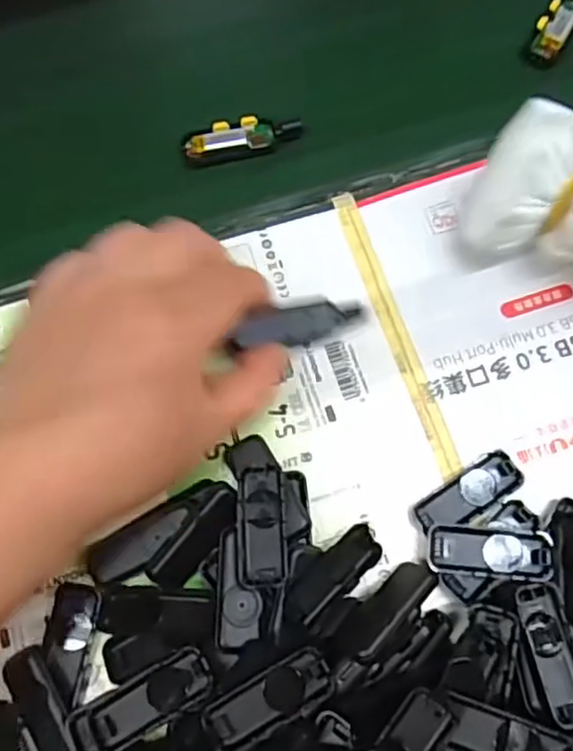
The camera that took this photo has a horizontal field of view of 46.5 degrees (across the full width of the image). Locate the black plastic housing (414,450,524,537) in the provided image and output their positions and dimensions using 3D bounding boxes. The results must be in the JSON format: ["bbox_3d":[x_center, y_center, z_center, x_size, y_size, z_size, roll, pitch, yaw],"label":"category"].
[{"bbox_3d":[0.073,0.049,0.270,0.046,0.007,0.017,-33,77,-8],"label":"black plastic housing"}]

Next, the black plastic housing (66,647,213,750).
[{"bbox_3d":[-0.052,0.118,0.239,0.053,0.005,0.018,-28,76,-7],"label":"black plastic housing"}]

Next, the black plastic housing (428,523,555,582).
[{"bbox_3d":[0.078,0.069,0.259,0.046,0.010,0.018,4,74,2],"label":"black plastic housing"}]

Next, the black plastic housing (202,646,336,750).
[{"bbox_3d":[-0.006,0.114,0.235,0.046,0.007,0.019,-29,76,-7],"label":"black plastic housing"}]

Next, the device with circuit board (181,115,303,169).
[{"bbox_3d":[-0.022,-0.117,0.328,0.057,0.010,0.020,-14,75,-3],"label":"device with circuit board"}]

